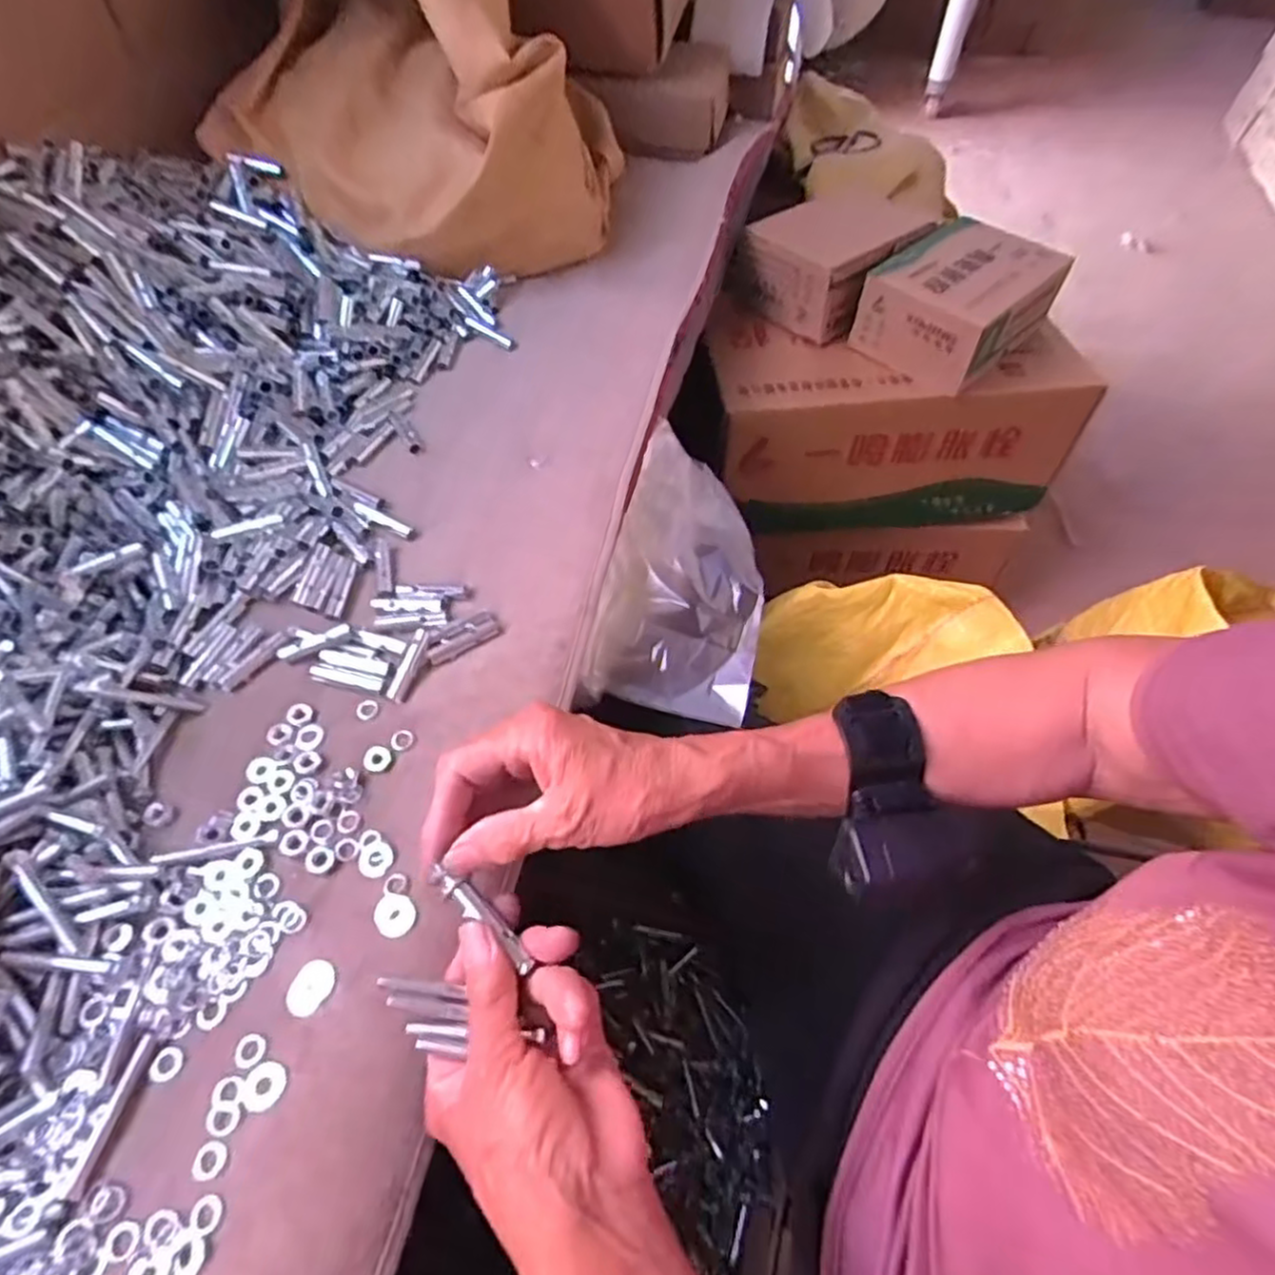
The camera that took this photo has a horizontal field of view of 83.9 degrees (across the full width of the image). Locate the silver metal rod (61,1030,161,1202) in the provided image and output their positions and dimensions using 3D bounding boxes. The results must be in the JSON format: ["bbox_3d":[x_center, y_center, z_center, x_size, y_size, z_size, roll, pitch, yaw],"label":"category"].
[{"bbox_3d":[-0.220,0.199,0.297,0.008,0.004,0.058,10,56,2],"label":"silver metal rod"}]

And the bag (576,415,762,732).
[{"bbox_3d":[0.042,-0.054,0.535,0.115,0.059,0.222,12,56,8],"label":"bag"}]

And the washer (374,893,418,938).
[{"bbox_3d":[-0.117,0.134,0.343,0.021,0.004,0.019,20,57,9],"label":"washer"}]

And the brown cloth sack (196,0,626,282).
[{"bbox_3d":[-0.181,-0.460,0.597,0.327,0.255,0.207,-6,55,-4],"label":"brown cloth sack"}]

